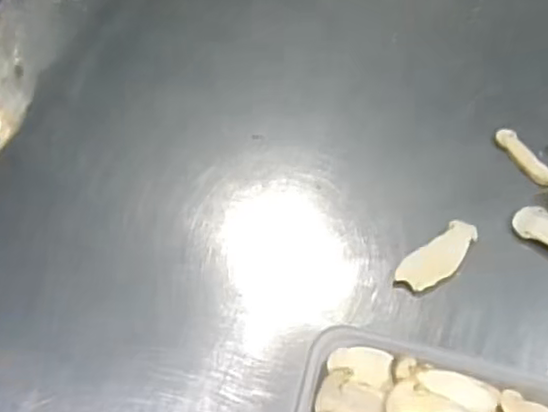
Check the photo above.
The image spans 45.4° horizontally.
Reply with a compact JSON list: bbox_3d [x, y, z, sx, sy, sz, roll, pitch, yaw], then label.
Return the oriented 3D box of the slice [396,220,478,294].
[{"bbox_3d":[0.096,0.029,0.378,0.056,0.009,0.023,-31,63,-24],"label":"slice"}]

